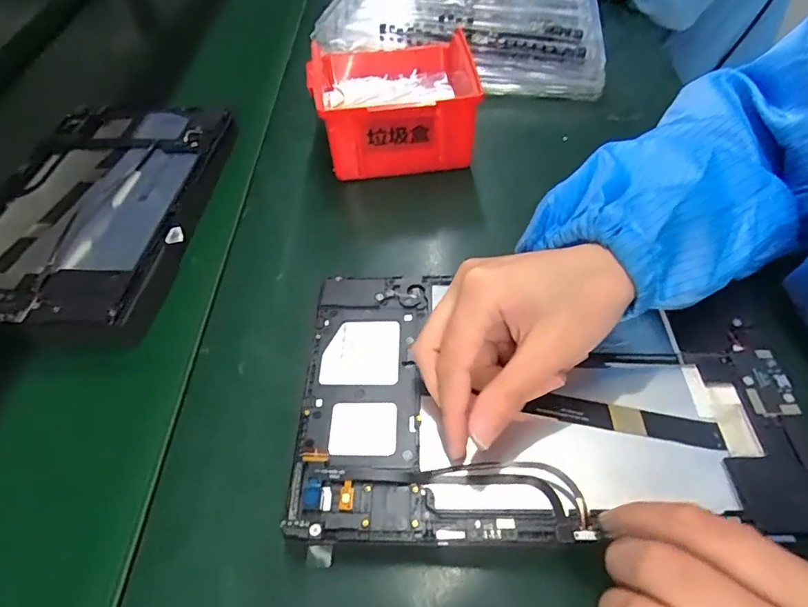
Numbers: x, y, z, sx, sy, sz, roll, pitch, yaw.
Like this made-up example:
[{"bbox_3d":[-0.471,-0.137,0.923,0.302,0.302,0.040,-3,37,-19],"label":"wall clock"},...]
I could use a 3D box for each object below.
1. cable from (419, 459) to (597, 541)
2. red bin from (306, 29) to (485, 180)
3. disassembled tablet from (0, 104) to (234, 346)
[{"bbox_3d":[0.047,0.084,0.232,0.075,0.008,0.030,8,52,14],"label":"cable"},{"bbox_3d":[-0.009,-0.174,0.432,0.132,0.068,0.139,-7,53,-5],"label":"red bin"},{"bbox_3d":[-0.236,-0.084,0.383,0.158,0.015,0.248,1,51,4],"label":"disassembled tablet"}]

